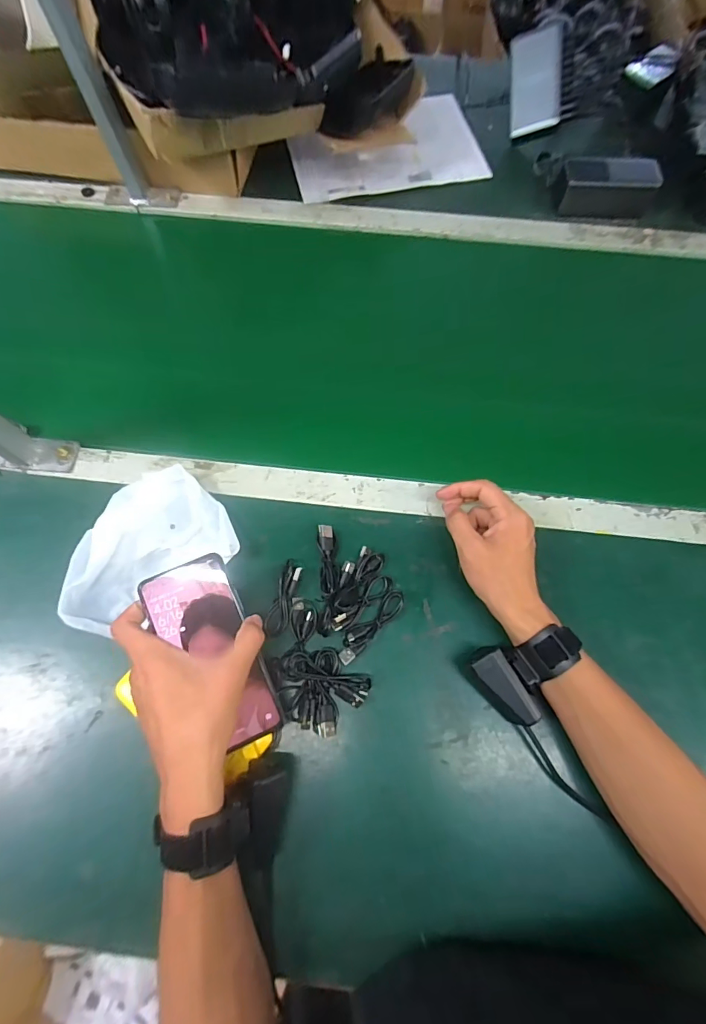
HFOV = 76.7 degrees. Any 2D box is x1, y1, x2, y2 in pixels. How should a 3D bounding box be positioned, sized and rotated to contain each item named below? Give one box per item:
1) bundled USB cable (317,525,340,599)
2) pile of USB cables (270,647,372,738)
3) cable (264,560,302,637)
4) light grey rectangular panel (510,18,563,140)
[{"bbox_3d":[-0.025,0.051,0.464,0.020,0.020,0.077,-4,71,-3],"label":"bundled USB cable"},{"bbox_3d":[-0.036,0.163,0.417,0.085,0.018,0.070,37,74,11],"label":"pile of USB cables"},{"bbox_3d":[-0.069,0.086,0.448,0.023,0.020,0.077,17,71,5],"label":"cable"},{"bbox_3d":[0.277,-0.654,0.677,0.011,0.077,0.132,-19,112,-42],"label":"light grey rectangular panel"}]

